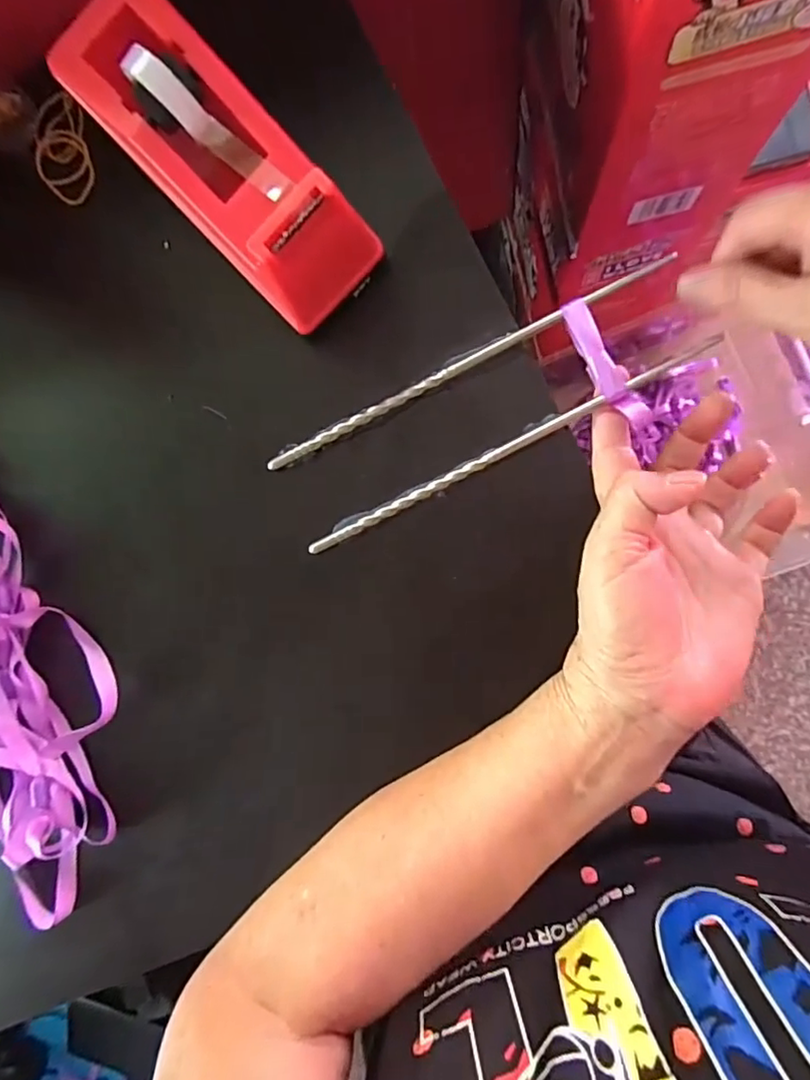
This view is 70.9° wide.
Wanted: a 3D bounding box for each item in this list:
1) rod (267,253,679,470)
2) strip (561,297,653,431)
[{"bbox_3d":[0.027,-0.087,0.284,0.217,0.012,0.008,-25,86,8],"label":"rod"},{"bbox_3d":[0.095,-0.084,0.272,0.014,0.005,0.069,-28,84,5],"label":"strip"}]

